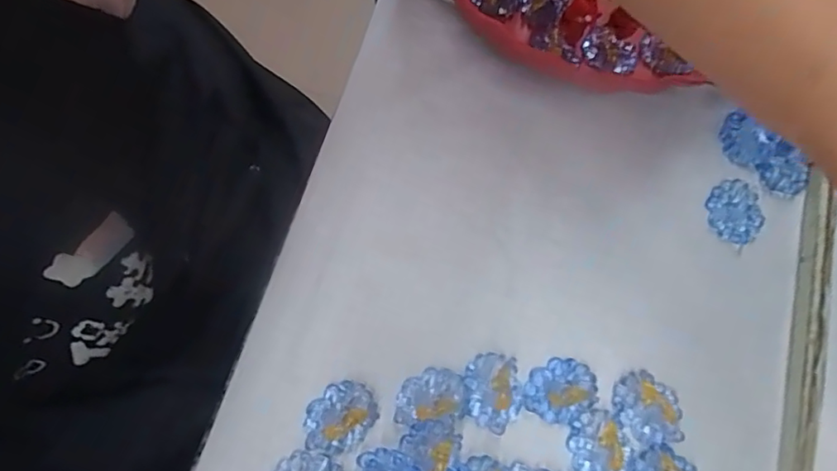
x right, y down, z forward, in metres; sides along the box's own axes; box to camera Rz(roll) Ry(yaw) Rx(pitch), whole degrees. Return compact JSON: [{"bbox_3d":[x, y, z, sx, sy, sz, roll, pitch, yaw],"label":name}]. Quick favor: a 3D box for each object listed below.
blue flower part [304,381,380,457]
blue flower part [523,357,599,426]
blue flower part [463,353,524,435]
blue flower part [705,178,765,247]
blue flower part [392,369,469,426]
[{"bbox_3d":[-0.039,0.091,0.268,0.038,0.006,0.030,-42,80,-15],"label":"blue flower part"},{"bbox_3d":[0.072,0.078,0.273,0.037,0.013,0.030,-30,77,-13],"label":"blue flower part"},{"bbox_3d":[0.038,0.078,0.272,0.030,0.014,0.035,22,72,2],"label":"blue flower part"},{"bbox_3d":[0.183,-0.013,0.313,0.029,0.005,0.037,-12,74,-8],"label":"blue flower part"},{"bbox_3d":[0.007,0.080,0.271,0.036,0.011,0.026,3,72,-4],"label":"blue flower part"}]

